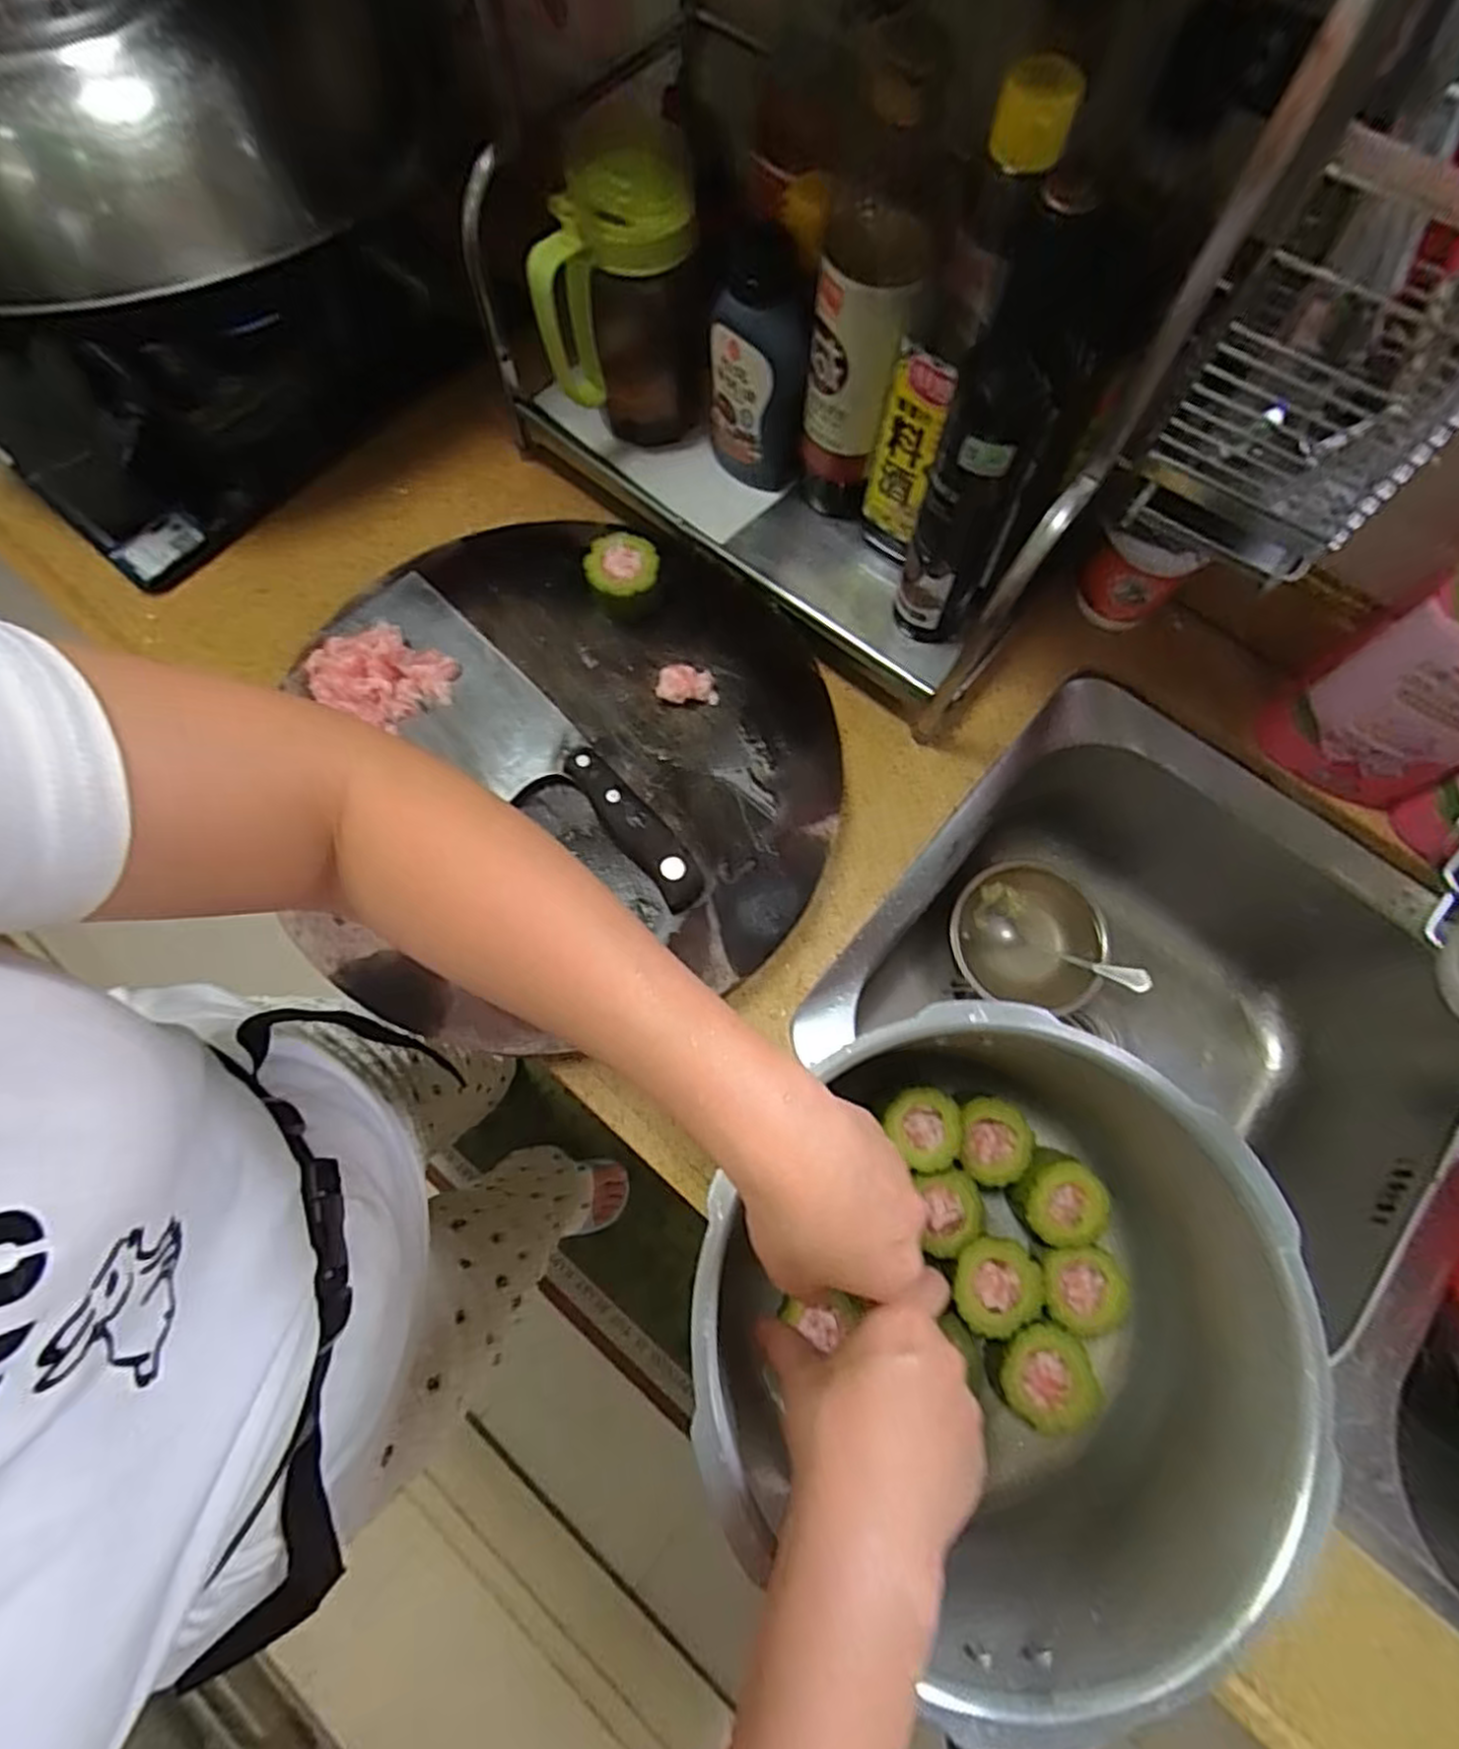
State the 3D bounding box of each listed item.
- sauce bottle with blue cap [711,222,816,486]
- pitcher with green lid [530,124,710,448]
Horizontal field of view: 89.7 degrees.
[{"bbox_3d":[0.016,-0.335,0.482,0.062,0.135,0.070,-2,72,-1],"label":"sauce bottle with blue cap"},{"bbox_3d":[-0.070,-0.384,0.487,0.106,0.154,0.112,-5,72,-2],"label":"pitcher with green lid"}]

